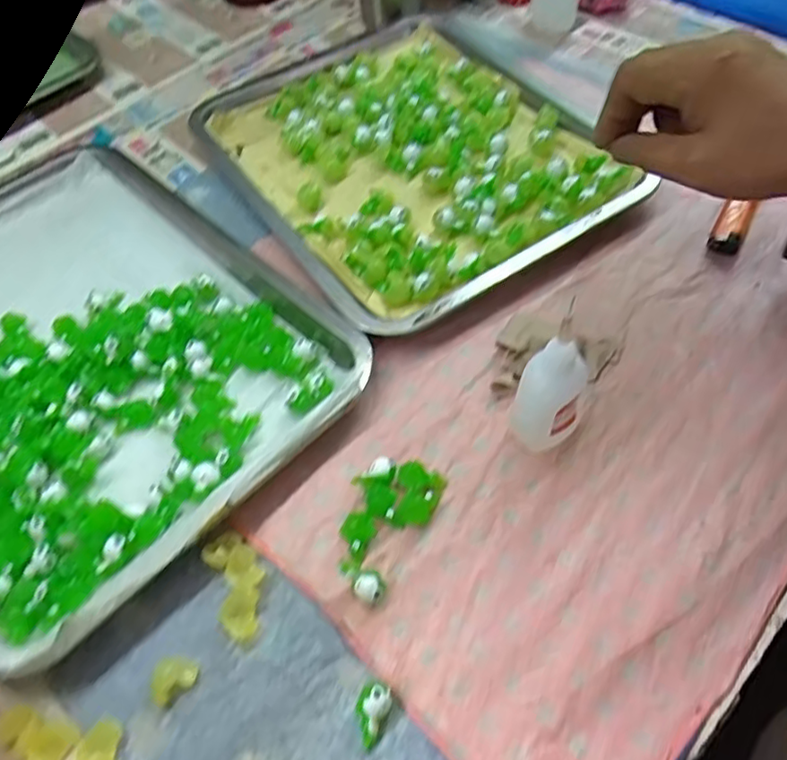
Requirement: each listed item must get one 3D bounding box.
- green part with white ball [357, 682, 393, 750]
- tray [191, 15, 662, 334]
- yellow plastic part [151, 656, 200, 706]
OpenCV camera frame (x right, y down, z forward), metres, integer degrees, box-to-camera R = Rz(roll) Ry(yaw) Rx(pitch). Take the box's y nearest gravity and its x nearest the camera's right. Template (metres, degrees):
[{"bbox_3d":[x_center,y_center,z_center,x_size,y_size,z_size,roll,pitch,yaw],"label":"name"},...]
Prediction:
[{"bbox_3d":[-0.010,0.150,0.284,0.015,0.015,0.024,24,62,18],"label":"green part with white ball"},{"bbox_3d":[0.006,-0.175,0.482,0.233,0.026,0.298,-29,60,-14],"label":"tray"},{"bbox_3d":[-0.104,0.142,0.298,0.016,0.014,0.021,18,60,15],"label":"yellow plastic part"}]

